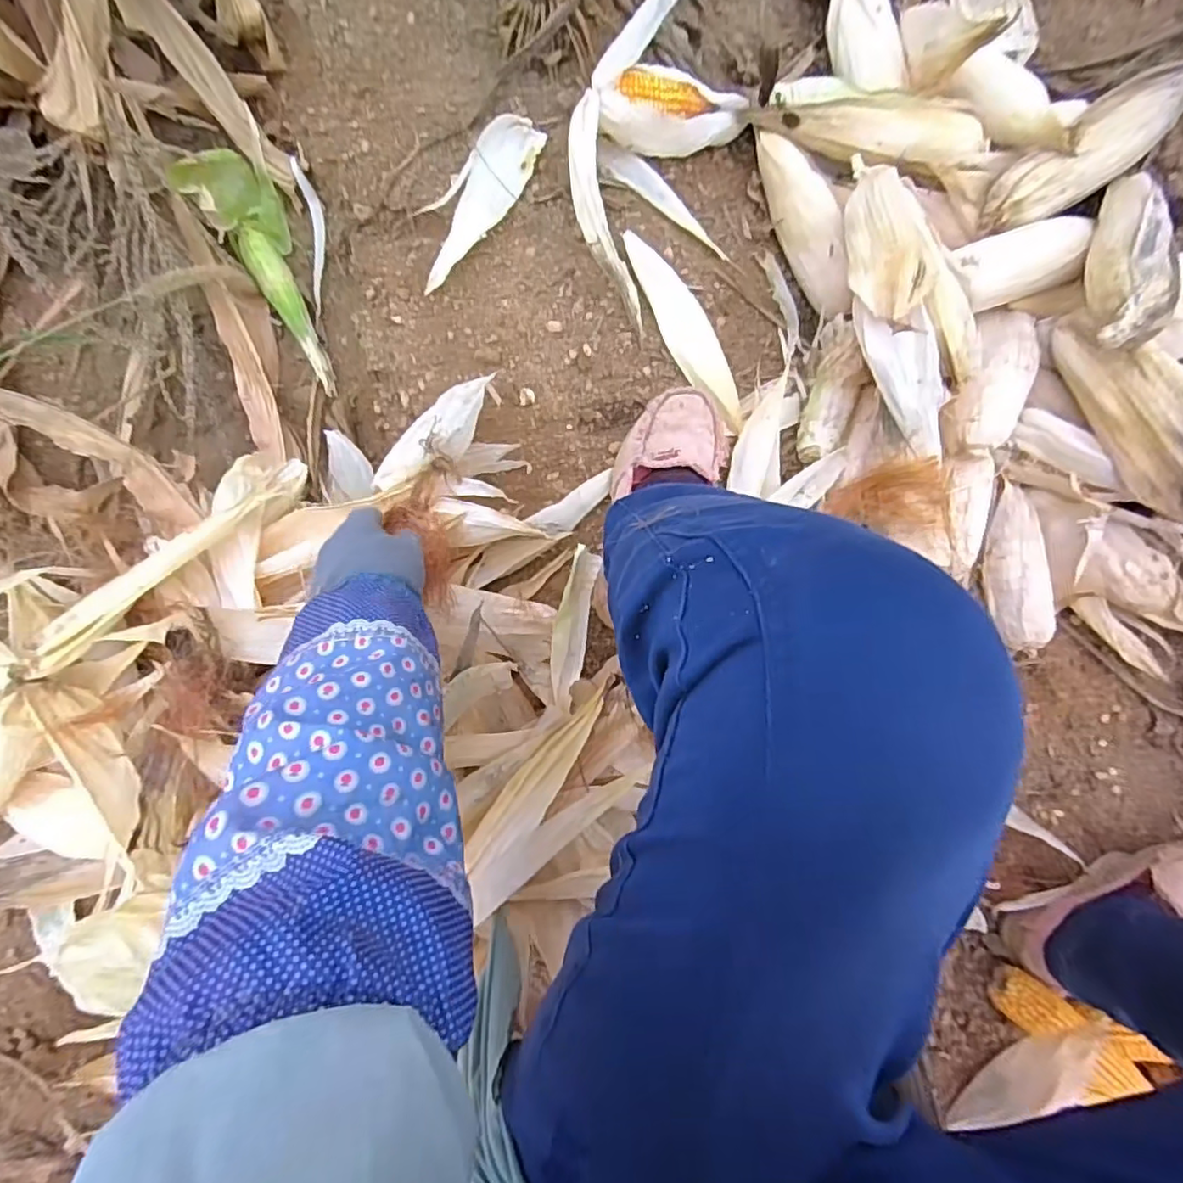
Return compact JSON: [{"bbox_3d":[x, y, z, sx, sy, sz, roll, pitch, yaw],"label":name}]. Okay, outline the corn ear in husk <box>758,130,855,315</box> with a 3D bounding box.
[{"bbox_3d":[0.222,-0.376,0.630,0.054,0.049,0.190,-25,89,2],"label":"corn ear in husk"}]

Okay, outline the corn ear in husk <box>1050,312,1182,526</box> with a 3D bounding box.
[{"bbox_3d":[0.499,-0.154,0.554,0.086,0.055,0.236,-25,76,-1],"label":"corn ear in husk"}]

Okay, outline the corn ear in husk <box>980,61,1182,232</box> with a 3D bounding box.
[{"bbox_3d":[0.490,-0.429,0.592,0.241,0.051,0.069,-37,88,1],"label":"corn ear in husk"}]

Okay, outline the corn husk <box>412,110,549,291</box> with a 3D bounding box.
[{"bbox_3d":[-0.120,-0.390,0.615,0.065,0.026,0.180,41,91,2],"label":"corn husk"}]

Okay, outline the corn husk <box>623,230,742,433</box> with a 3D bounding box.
[{"bbox_3d":[0.097,-0.260,0.617,0.046,0.020,0.208,-30,88,2],"label":"corn husk"}]

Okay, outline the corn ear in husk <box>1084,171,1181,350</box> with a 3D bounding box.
[{"bbox_3d":[0.478,-0.296,0.544,0.063,0.051,0.204,18,70,1],"label":"corn ear in husk"}]

